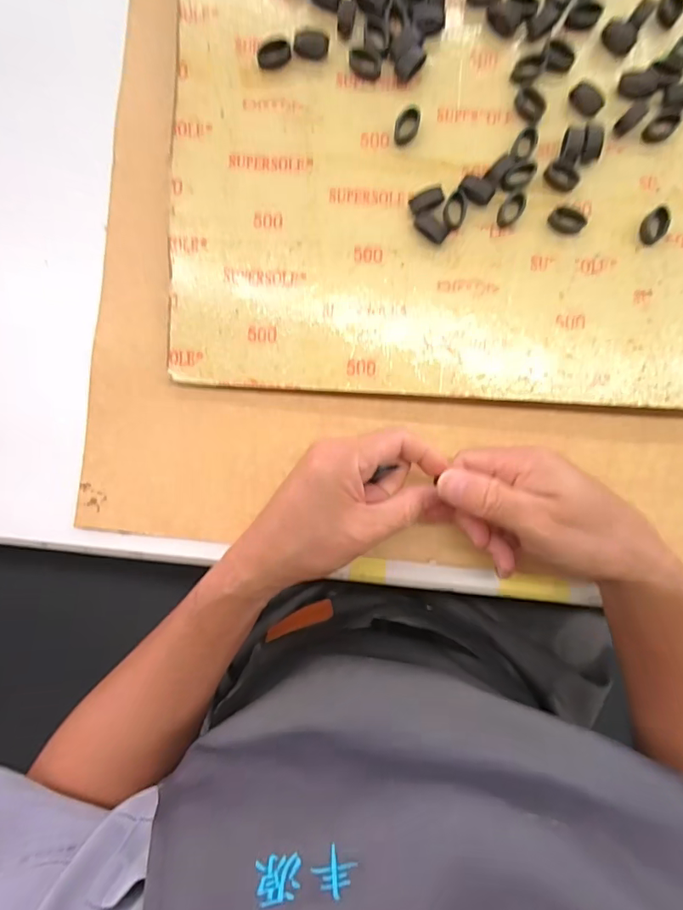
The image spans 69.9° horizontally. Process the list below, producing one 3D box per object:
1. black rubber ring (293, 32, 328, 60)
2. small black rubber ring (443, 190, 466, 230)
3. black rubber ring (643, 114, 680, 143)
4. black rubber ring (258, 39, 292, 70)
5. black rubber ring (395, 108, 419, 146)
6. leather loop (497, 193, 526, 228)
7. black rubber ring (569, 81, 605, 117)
[{"bbox_3d":[-0.019,-0.256,0.306,0.021,0.008,0.012,3,90,1],"label":"black rubber ring"},{"bbox_3d":[0.071,-0.154,0.308,0.014,0.007,0.023,13,91,1],"label":"small black rubber ring"},{"bbox_3d":[0.199,-0.204,0.305,0.020,0.006,0.013,-31,90,1],"label":"black rubber ring"},{"bbox_3d":[-0.042,-0.251,0.306,0.021,0.010,0.010,-15,90,1],"label":"black rubber ring"},{"bbox_3d":[0.041,-0.206,0.307,0.013,0.009,0.018,14,91,1],"label":"black rubber ring"},{"bbox_3d":[0.107,-0.154,0.308,0.020,0.007,0.014,-43,90,1],"label":"leather loop"},{"bbox_3d":[0.153,-0.223,0.305,0.021,0.007,0.012,44,91,0],"label":"black rubber ring"}]

